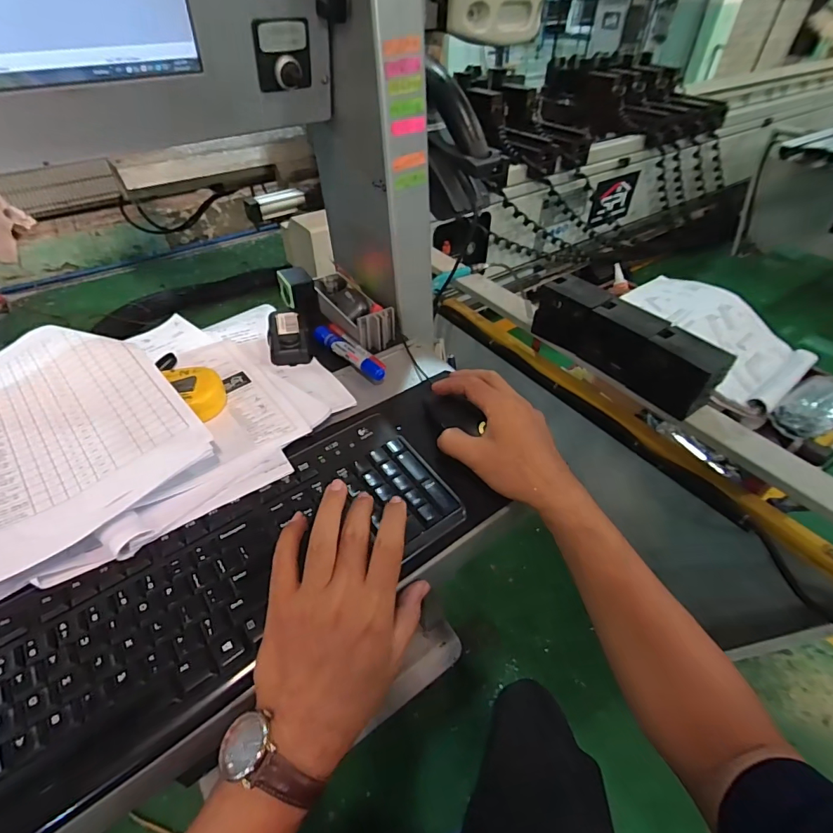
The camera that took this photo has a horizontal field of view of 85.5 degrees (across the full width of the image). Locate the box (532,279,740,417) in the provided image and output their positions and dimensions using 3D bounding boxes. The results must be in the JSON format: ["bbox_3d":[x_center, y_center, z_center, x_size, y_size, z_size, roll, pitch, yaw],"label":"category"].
[{"bbox_3d":[0.445,-0.169,0.984,0.105,0.134,0.418,-25,50,-23],"label":"box"}]

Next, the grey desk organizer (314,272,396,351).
[{"bbox_3d":[-0.089,-0.150,0.615,0.058,0.045,0.153,-26,50,-24],"label":"grey desk organizer"}]

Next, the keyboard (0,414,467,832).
[{"bbox_3d":[-0.170,0.136,0.337,0.436,0.021,0.153,-31,52,-26],"label":"keyboard"}]

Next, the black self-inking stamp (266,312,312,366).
[{"bbox_3d":[-0.162,-0.103,0.568,0.049,0.024,0.099,-13,46,-13],"label":"black self-inking stamp"}]

